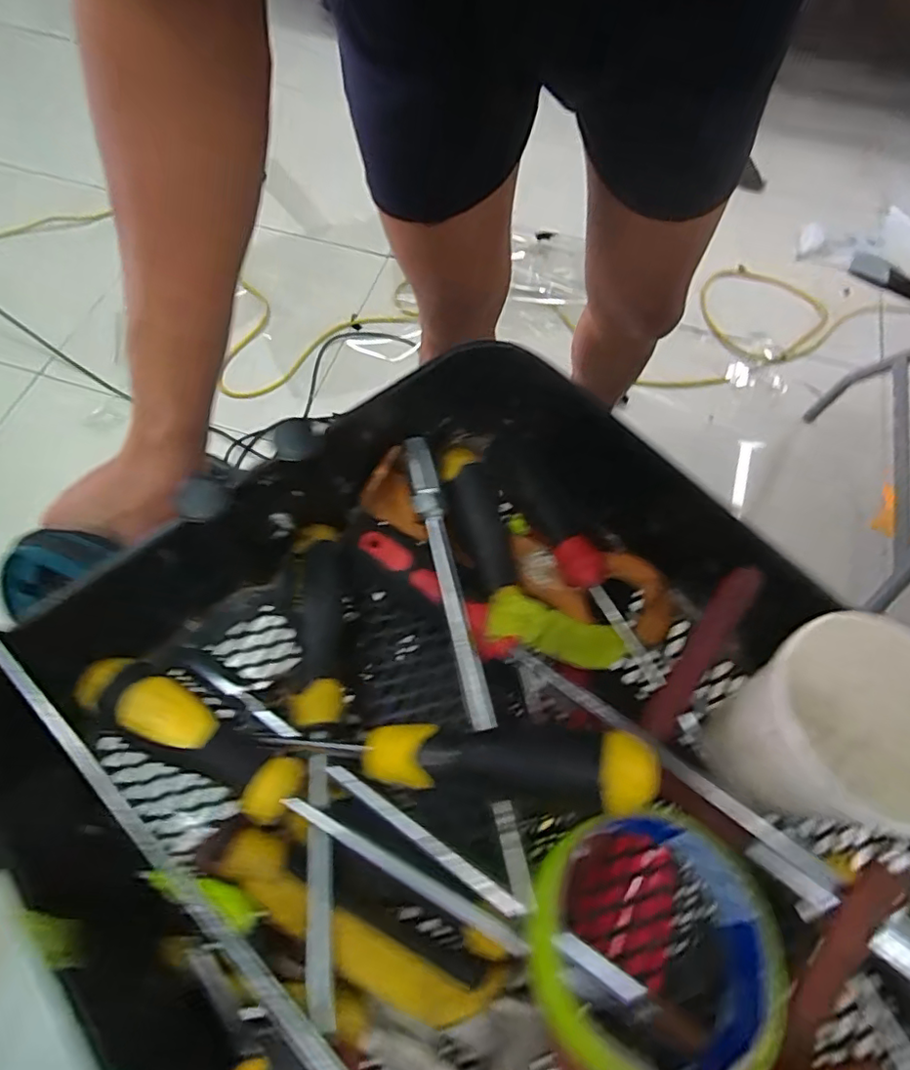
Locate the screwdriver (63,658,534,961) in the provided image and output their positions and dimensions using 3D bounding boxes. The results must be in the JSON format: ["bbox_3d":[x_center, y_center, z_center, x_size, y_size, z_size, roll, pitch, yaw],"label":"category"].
[{"bbox_3d":[-0.071,0.112,0.241,0.216,0.025,0.026,27,68,11],"label":"screwdriver"}]

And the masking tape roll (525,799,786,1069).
[{"bbox_3d":[0.071,0.147,0.206,0.089,0.045,0.083,1,65,-1],"label":"masking tape roll"}]

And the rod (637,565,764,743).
[{"bbox_3d":[0.108,0.051,0.246,0.013,0.009,0.084,32,88,12],"label":"rod"}]

